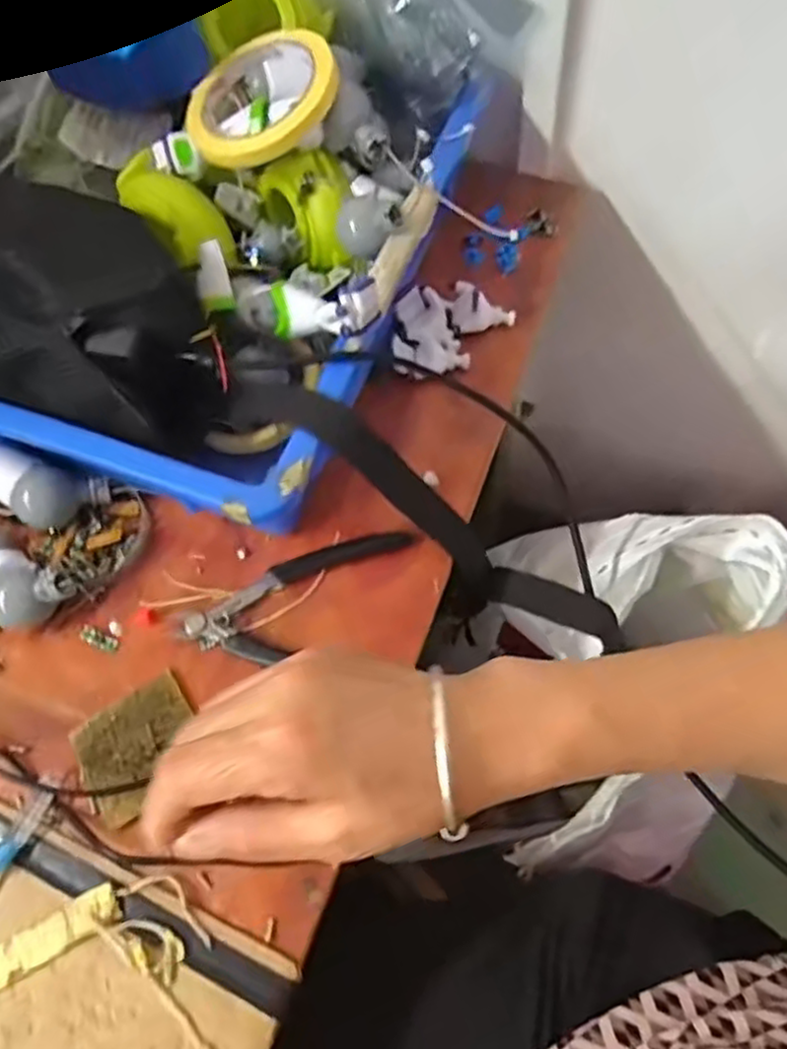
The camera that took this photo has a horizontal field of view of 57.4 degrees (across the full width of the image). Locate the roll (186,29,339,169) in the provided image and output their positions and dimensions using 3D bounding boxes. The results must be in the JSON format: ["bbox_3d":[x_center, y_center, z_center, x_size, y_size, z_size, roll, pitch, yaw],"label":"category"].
[{"bbox_3d":[-0.085,-0.276,0.460,0.102,0.014,0.083,-17,80,12],"label":"roll"}]

